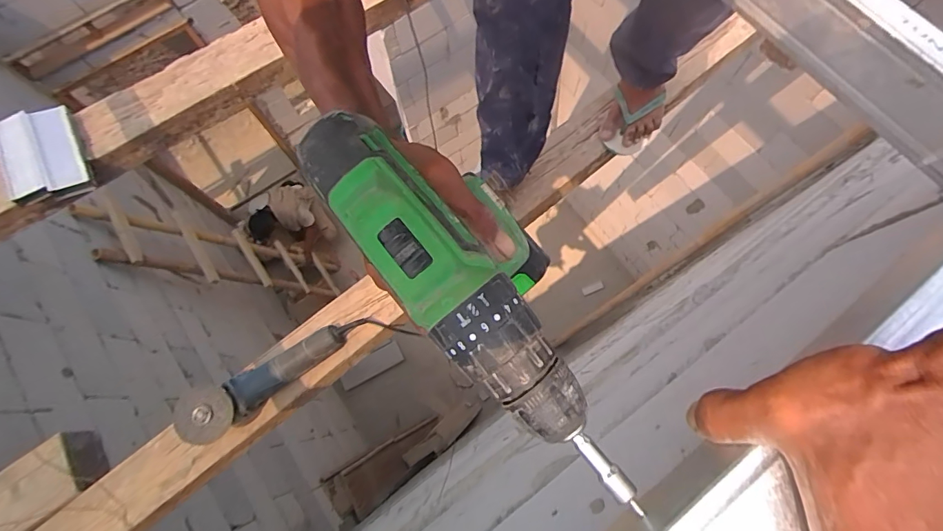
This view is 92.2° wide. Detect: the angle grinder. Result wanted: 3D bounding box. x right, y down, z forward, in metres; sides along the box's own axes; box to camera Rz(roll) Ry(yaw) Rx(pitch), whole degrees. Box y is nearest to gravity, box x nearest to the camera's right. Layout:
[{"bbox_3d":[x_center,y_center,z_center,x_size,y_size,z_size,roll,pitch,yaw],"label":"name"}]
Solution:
[{"bbox_3d":[-0.363,0.202,0.829,0.352,0.109,0.086,-32,75,-8],"label":"angle grinder"}]

